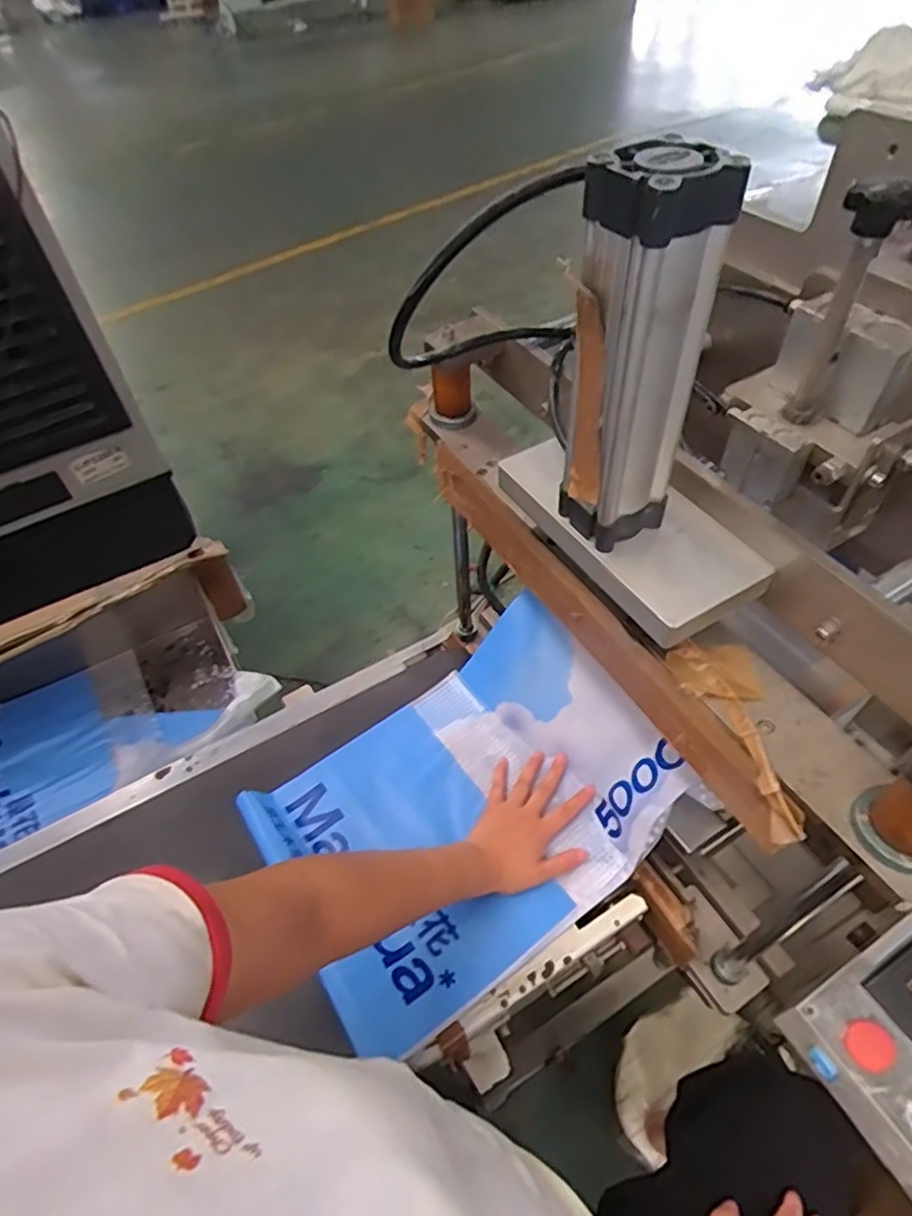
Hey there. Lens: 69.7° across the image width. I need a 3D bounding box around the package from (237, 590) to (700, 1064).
[{"bbox_3d":[0.011,0.201,0.690,0.392,0.118,0.295,-31,55,-20],"label":"package"}]

